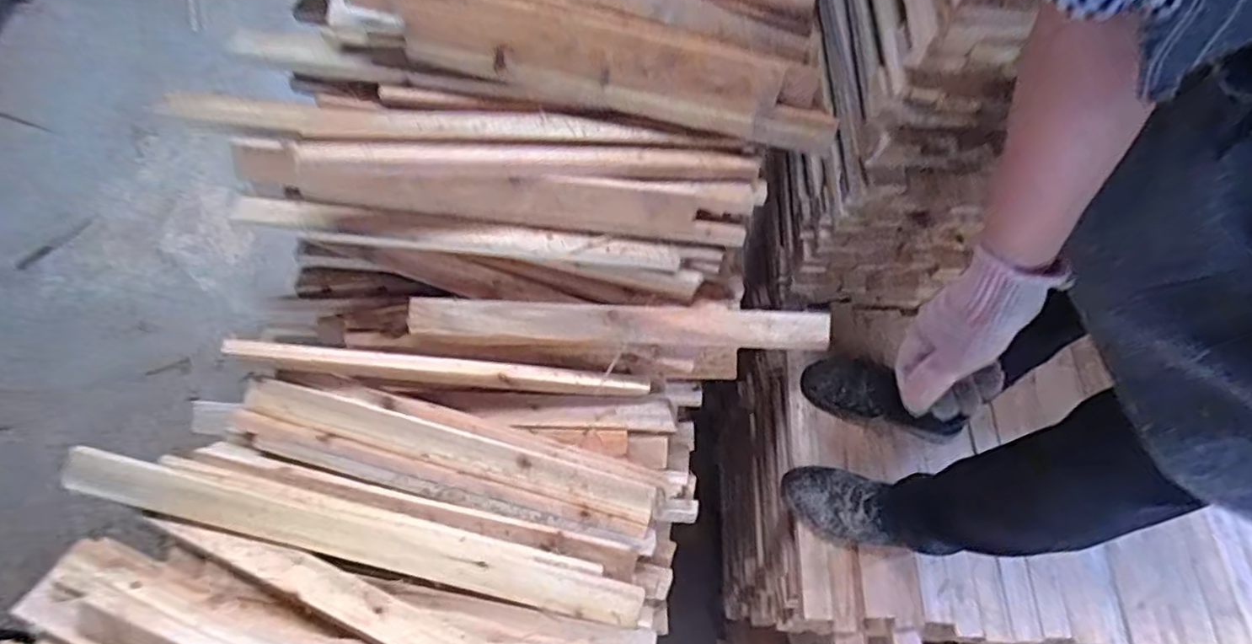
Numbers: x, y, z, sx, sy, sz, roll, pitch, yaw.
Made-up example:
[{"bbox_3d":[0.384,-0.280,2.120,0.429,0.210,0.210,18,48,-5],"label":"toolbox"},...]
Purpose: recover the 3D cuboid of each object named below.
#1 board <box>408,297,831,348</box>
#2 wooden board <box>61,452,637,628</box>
[{"bbox_3d":[-0.005,-0.001,0.736,0.487,0.024,0.046,2,66,-1],"label":"board"},{"bbox_3d":[-0.278,0.233,0.660,0.598,0.019,0.047,16,79,-4],"label":"wooden board"}]

